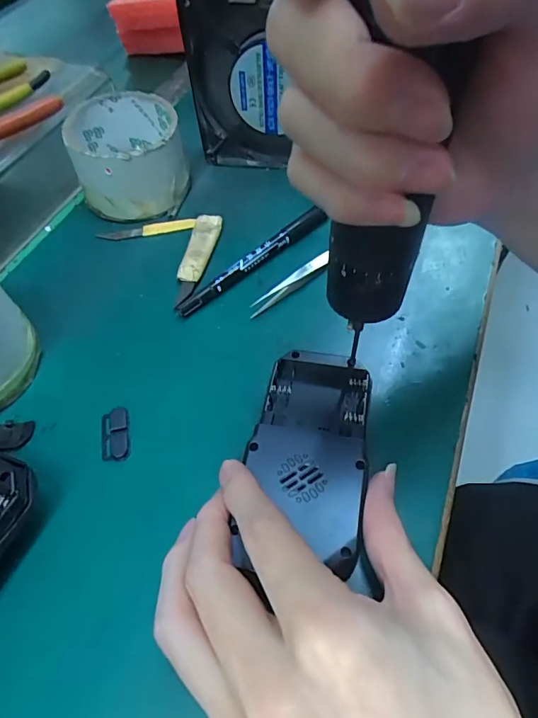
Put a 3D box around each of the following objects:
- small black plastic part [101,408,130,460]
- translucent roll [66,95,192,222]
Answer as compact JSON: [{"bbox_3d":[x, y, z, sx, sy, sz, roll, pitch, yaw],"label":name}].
[{"bbox_3d":[-0.083,0.040,0.244,0.016,0.005,0.030,-11,56,-4],"label":"small black plastic part"},{"bbox_3d":[-0.104,-0.149,0.338,0.078,0.057,0.079,-2,56,3],"label":"translucent roll"}]

